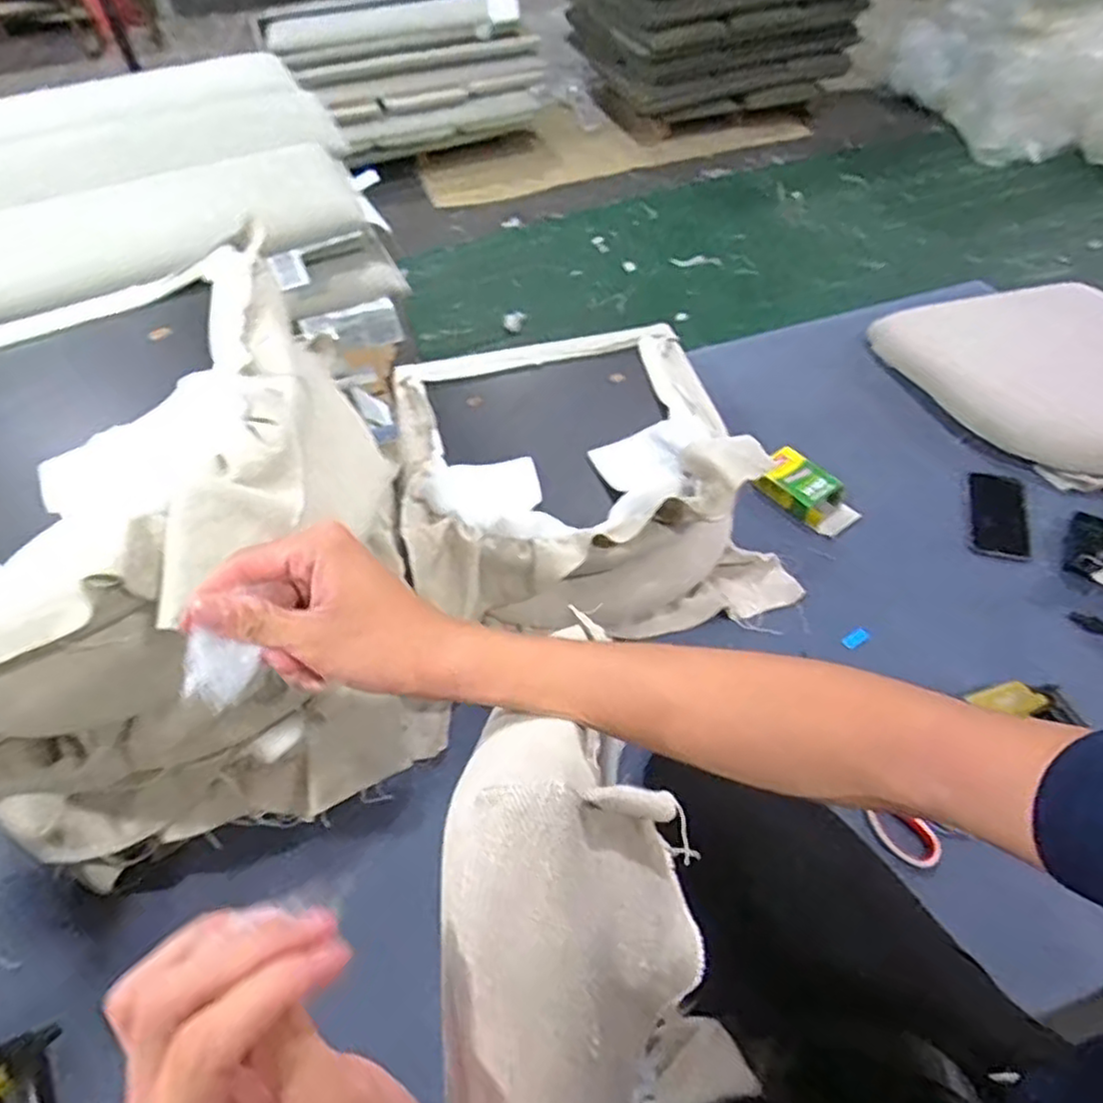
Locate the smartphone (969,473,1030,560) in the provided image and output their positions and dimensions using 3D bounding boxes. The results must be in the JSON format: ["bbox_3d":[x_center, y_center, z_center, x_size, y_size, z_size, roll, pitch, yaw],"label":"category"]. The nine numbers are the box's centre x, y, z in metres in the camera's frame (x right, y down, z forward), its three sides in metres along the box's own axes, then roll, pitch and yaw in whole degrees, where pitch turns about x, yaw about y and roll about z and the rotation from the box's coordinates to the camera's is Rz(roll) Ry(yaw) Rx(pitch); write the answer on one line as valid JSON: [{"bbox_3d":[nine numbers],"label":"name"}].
[{"bbox_3d":[0.631,-0.053,0.983,0.067,0.013,0.146,4,56,24],"label":"smartphone"}]

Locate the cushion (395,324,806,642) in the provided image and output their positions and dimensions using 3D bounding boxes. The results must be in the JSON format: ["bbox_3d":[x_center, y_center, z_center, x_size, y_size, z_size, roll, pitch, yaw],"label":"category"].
[{"bbox_3d":[0.030,-0.119,0.992,0.476,0.193,0.495,-14,52,-7],"label":"cushion"}]

